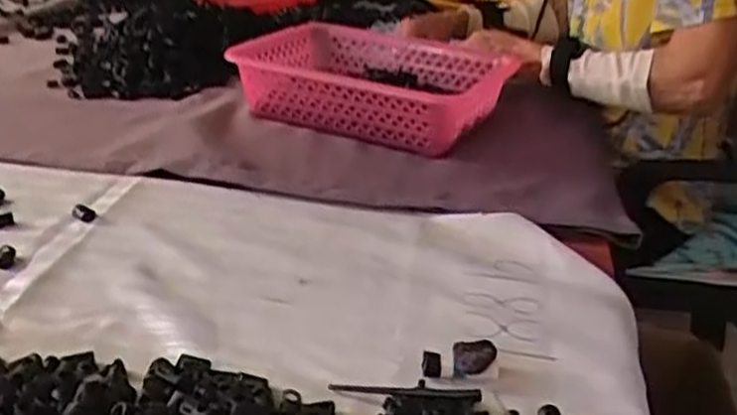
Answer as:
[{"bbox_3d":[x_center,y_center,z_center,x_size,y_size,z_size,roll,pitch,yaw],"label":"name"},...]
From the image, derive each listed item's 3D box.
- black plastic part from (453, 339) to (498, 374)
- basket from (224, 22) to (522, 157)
[{"bbox_3d":[0.066,0.094,0.475,0.026,0.018,0.017,6,27,6],"label":"black plastic part"},{"bbox_3d":[0.006,-0.123,0.777,0.291,0.080,0.142,20,31,30],"label":"basket"}]

